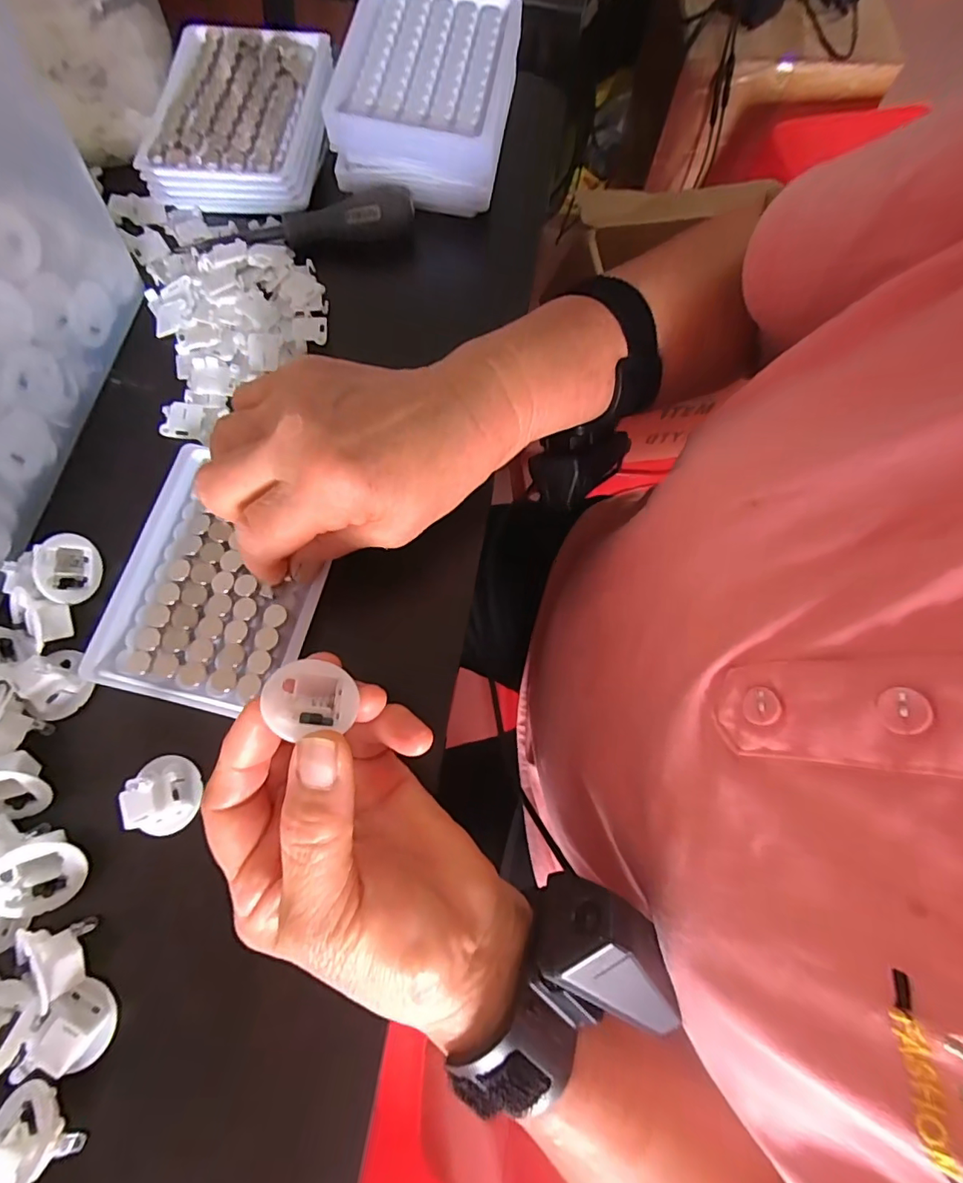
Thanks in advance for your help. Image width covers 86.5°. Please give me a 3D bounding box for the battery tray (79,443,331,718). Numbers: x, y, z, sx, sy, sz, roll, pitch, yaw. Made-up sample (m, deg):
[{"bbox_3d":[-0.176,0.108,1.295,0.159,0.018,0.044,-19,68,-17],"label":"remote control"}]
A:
[{"bbox_3d":[-0.134,-0.005,0.260,0.104,0.014,0.121,17,74,3],"label":"battery tray"}]

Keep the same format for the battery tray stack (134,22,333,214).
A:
[{"bbox_3d":[-0.154,-0.304,0.328,0.105,0.026,0.128,3,74,-1],"label":"battery tray stack"}]

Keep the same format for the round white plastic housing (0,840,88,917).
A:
[{"bbox_3d":[-0.187,0.118,0.216,0.034,0.014,0.031,-23,113,-25],"label":"round white plastic housing"}]

